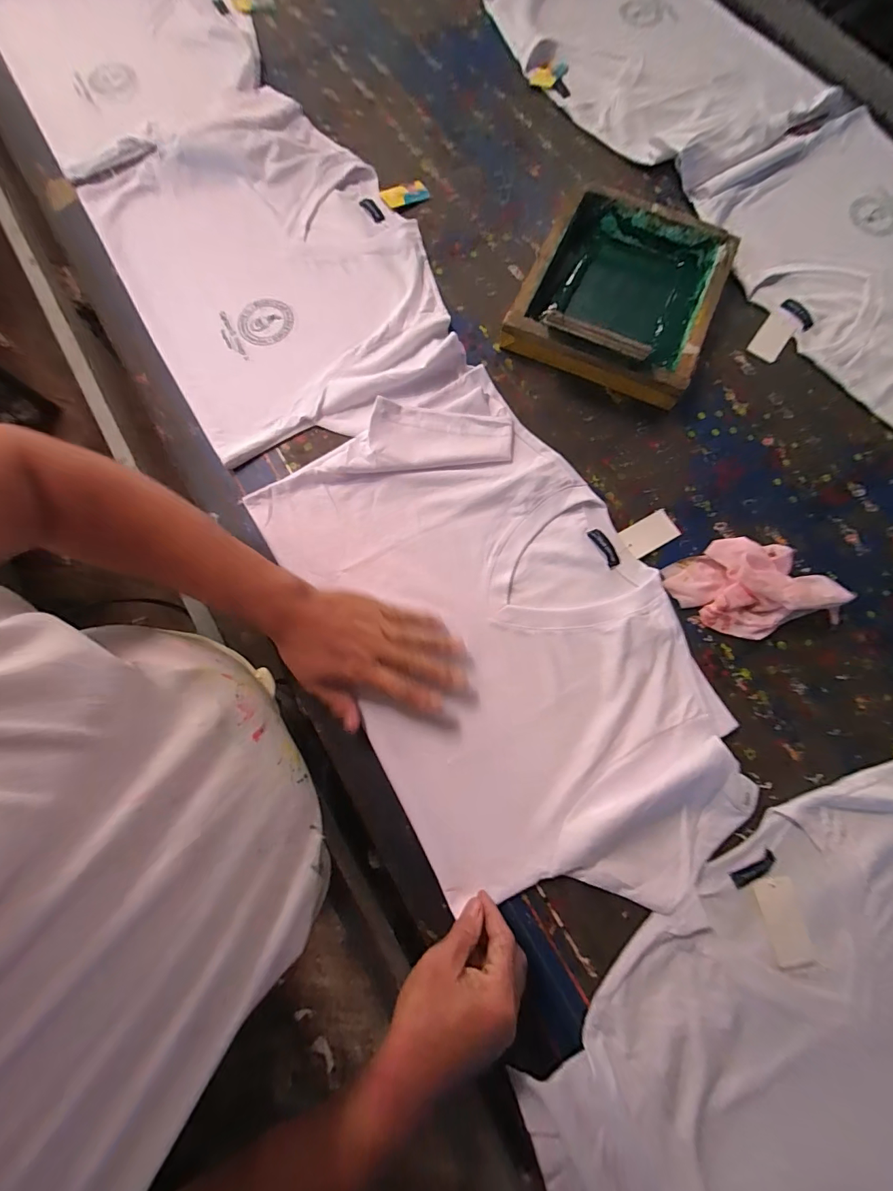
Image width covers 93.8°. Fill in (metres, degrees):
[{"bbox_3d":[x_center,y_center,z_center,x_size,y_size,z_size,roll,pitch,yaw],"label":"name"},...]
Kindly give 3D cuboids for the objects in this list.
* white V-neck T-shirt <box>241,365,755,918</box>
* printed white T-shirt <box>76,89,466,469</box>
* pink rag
[{"bbox_3d":[0.054,0.032,0.460,0.349,0.025,0.587,-29,79,-7],"label":"white V-neck T-shirt"},{"bbox_3d":[-0.235,-0.453,0.565,0.368,0.024,0.546,-30,79,-7],"label":"printed white T-shirt"},{"bbox_3d":[0.349,-0.008,0.471,0.184,0.039,0.102,2,76,0],"label":"pink rag"}]

